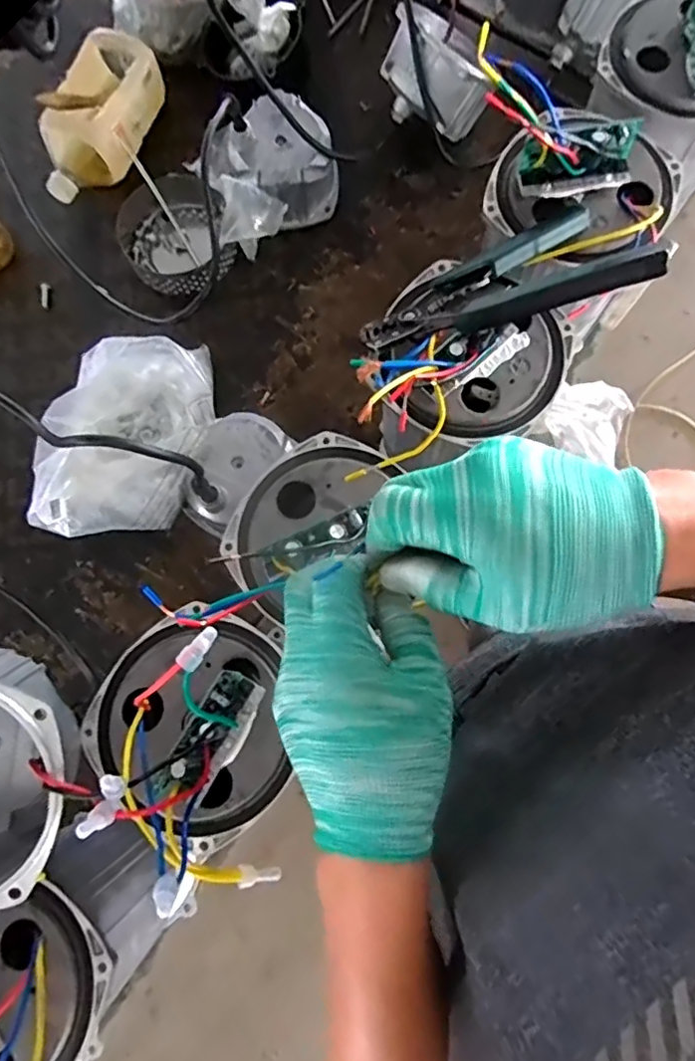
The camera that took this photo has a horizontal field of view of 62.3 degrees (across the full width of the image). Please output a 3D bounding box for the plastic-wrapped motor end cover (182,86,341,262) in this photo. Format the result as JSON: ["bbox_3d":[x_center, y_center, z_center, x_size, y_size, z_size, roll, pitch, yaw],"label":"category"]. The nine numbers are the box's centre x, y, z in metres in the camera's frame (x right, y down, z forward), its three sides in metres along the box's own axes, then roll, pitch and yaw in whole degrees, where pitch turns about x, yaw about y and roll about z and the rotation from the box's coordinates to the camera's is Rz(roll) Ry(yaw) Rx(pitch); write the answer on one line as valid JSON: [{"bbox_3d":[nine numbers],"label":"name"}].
[{"bbox_3d":[-0.093,-0.420,0.684,0.167,0.078,0.139,-32,80,-5],"label":"plastic-wrapped motor end cover"}]

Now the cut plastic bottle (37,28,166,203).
[{"bbox_3d":[-0.307,-0.500,0.708,0.110,0.067,0.209,16,79,4],"label":"cut plastic bottle"}]

